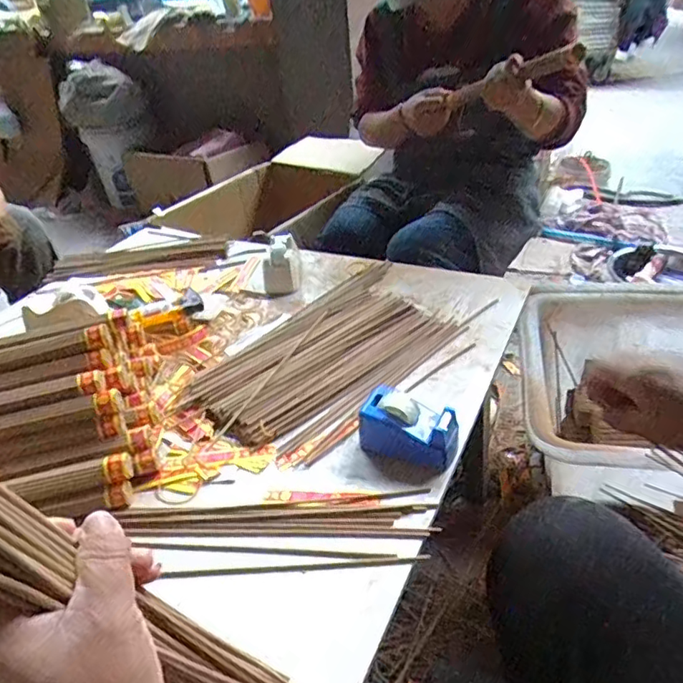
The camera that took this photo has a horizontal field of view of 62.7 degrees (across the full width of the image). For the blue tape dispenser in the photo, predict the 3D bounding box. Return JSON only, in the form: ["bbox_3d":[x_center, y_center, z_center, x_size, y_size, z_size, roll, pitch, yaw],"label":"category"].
[{"bbox_3d":[0.071,0.091,0.587,0.098,0.062,0.048,14,39,26],"label":"blue tape dispenser"}]

